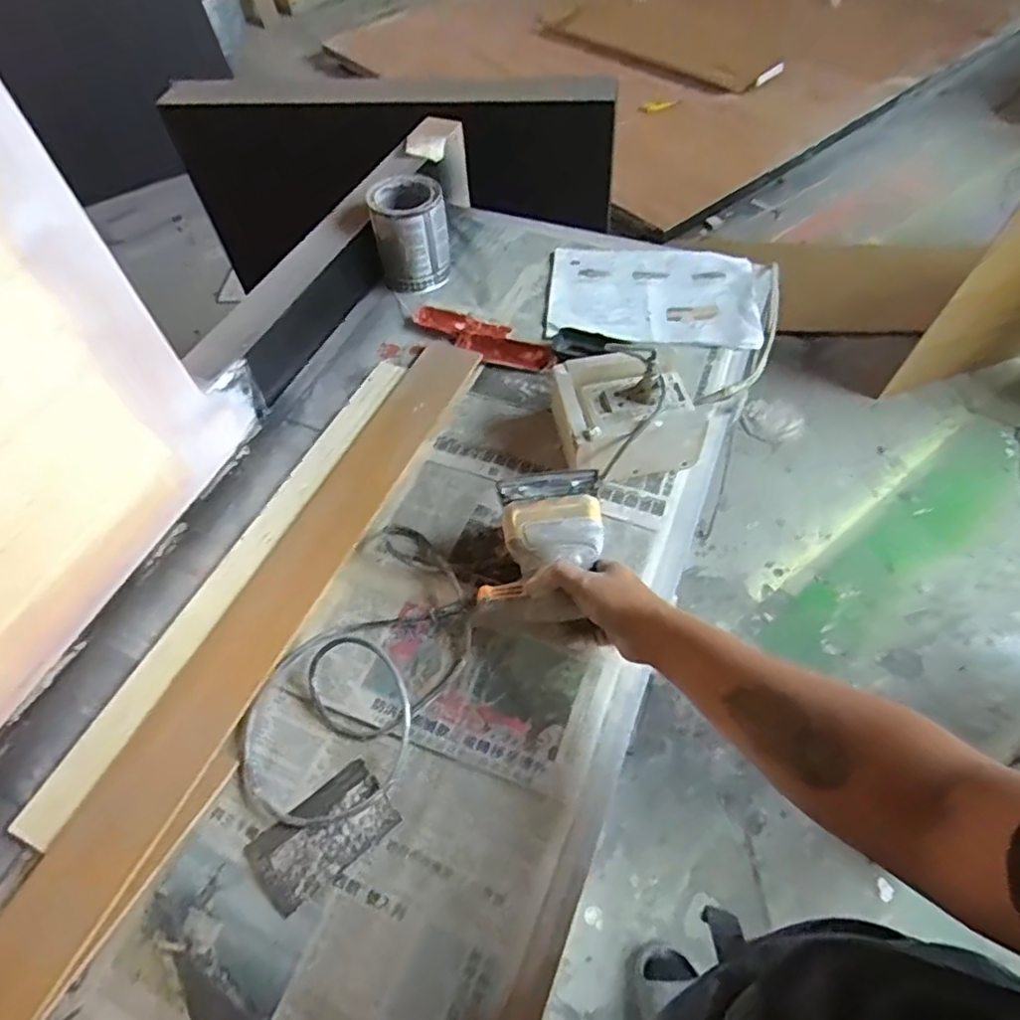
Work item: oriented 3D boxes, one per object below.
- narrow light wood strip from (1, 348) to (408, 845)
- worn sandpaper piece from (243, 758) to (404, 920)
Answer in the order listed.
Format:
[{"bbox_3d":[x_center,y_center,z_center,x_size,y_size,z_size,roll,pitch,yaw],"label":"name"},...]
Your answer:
[{"bbox_3d":[-0.298,0.046,0.738,0.049,0.016,0.637,19,59,16],"label":"narrow light wood strip"},{"bbox_3d":[-0.163,0.281,0.563,0.120,0.010,0.068,-35,60,-19],"label":"worn sandpaper piece"}]

